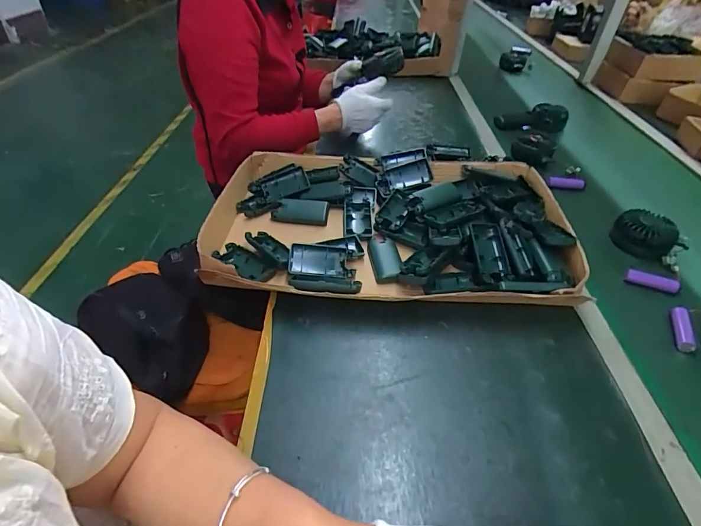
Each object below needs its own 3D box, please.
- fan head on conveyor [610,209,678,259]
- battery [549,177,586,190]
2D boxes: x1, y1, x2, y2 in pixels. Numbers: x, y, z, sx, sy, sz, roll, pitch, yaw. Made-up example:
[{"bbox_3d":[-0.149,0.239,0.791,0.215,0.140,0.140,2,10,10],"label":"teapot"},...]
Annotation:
[{"bbox_3d":[0.476,-0.048,0.657,0.077,0.043,0.088,-24,48,-29],"label":"fan head on conveyor"},{"bbox_3d":[0.427,-0.157,0.796,0.064,0.020,0.017,12,42,10],"label":"battery"}]

